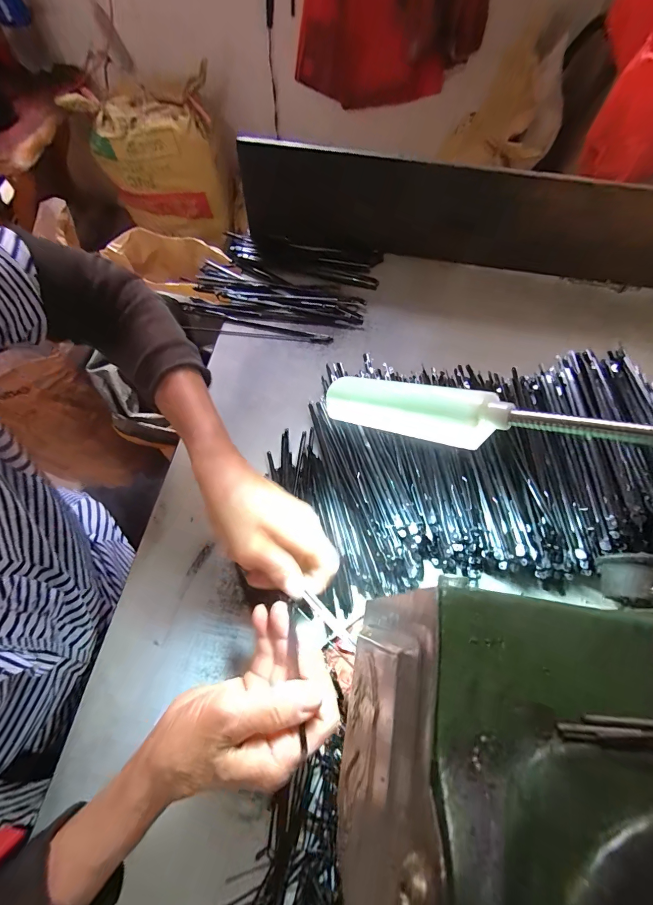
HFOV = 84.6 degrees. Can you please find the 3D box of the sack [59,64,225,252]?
[{"bbox_3d":[-0.523,-0.887,1.165,0.389,0.388,0.174,-7,68,-4],"label":"sack"}]

